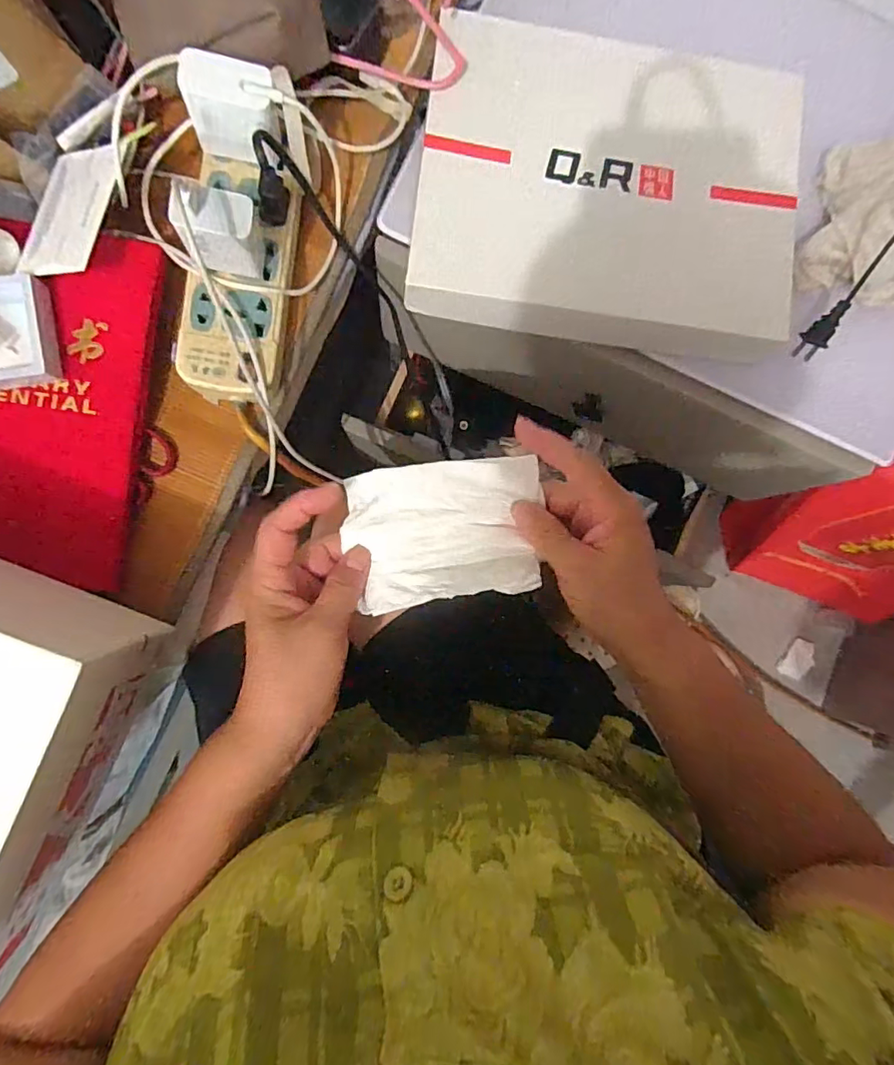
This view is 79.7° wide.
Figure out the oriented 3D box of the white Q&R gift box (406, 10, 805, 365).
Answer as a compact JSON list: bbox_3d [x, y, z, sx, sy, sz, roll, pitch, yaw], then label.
[{"bbox_3d":[0.127,-0.265,0.428,0.288,0.045,0.240,8,83,-4],"label":"white Q&R gift box"}]

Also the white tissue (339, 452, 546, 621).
[{"bbox_3d":[0.000,-0.001,0.333,0.120,0.018,0.087,-6,72,-2],"label":"white tissue"}]

